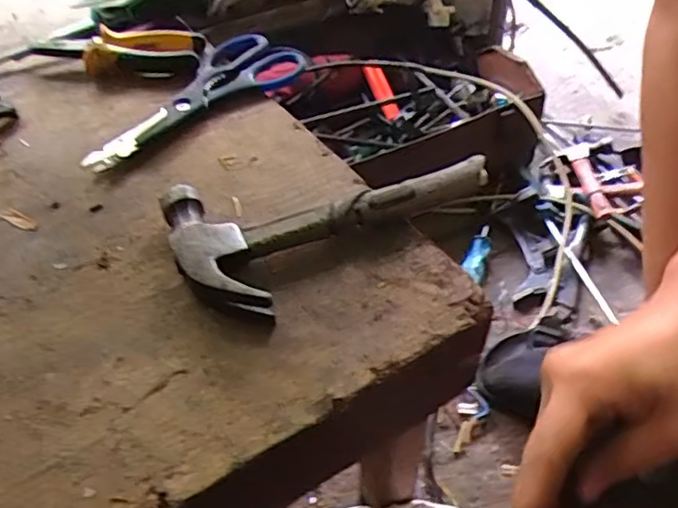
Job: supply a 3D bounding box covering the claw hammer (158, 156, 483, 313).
[{"bbox_3d":[-0.005,-0.031,0.389,0.199,0.026,0.103,-25,51,-20],"label":"claw hammer"}]

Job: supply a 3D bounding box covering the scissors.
[{"bbox_3d":[-0.122,-0.131,0.497,0.207,0.013,0.076,-36,55,-27],"label":"scissors"}]

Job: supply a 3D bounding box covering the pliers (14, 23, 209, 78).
[{"bbox_3d":[-0.193,-0.173,0.533,0.151,0.025,0.046,-2,47,0],"label":"pliers"}]

